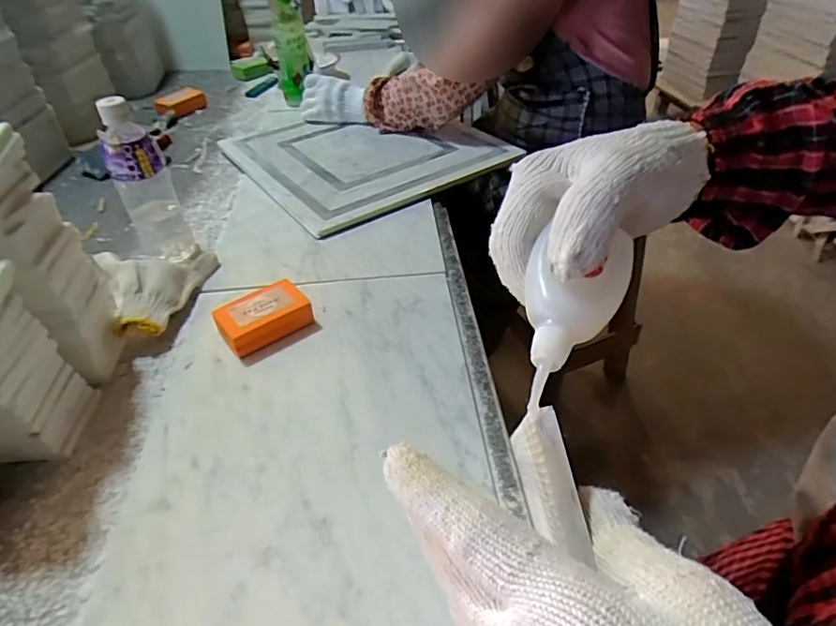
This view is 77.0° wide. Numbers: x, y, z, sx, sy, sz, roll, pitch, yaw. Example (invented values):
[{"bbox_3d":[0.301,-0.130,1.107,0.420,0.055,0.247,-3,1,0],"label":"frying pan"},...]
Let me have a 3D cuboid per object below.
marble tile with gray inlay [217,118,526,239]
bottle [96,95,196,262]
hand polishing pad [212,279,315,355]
[{"bbox_3d":[-0.081,-0.296,0.938,0.421,0.018,0.418,-25,44,-22],"label":"marble tile with gray inlay"},{"bbox_3d":[-0.342,-0.161,0.658,0.064,0.195,0.064,-26,45,-24],"label":"bottle"},{"bbox_3d":[-0.168,0.005,0.576,0.093,0.033,0.061,-27,45,-24],"label":"hand polishing pad"}]

